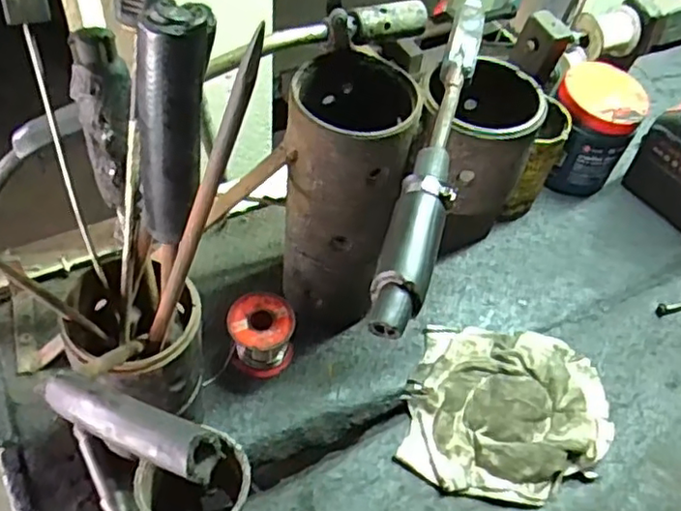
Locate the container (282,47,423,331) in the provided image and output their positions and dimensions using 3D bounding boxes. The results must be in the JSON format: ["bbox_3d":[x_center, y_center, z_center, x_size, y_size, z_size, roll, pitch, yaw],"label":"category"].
[{"bbox_3d":[0.002,-0.036,0.523,0.085,0.231,0.097,10,52,2],"label":"container"}]

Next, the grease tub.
[{"bbox_3d":[0.265,-0.133,0.692,0.084,0.118,0.088,3,52,-4],"label":"grease tub"}]

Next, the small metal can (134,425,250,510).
[{"bbox_3d":[-0.099,0.170,0.438,0.074,0.108,0.063,11,52,3],"label":"small metal can"}]

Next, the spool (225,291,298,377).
[{"bbox_3d":[-0.066,0.067,0.544,0.051,0.055,0.051,3,52,-4],"label":"spool"}]

